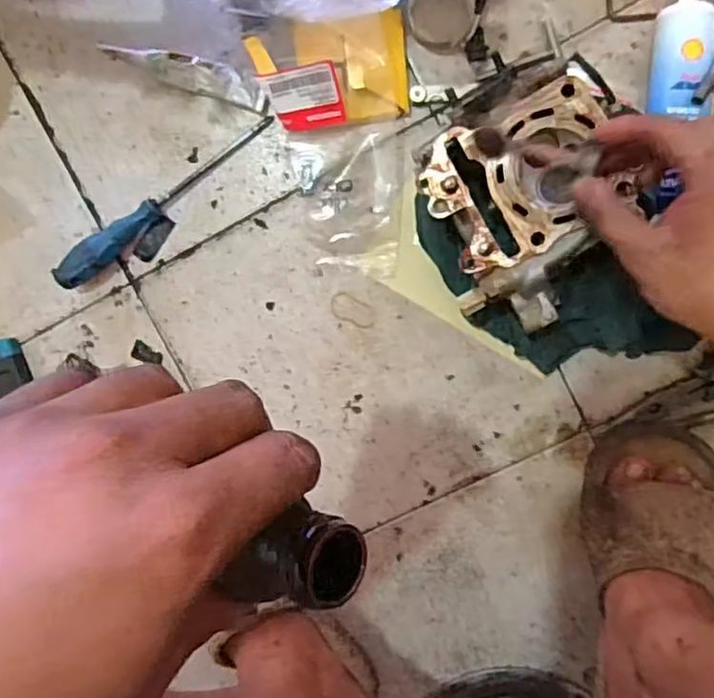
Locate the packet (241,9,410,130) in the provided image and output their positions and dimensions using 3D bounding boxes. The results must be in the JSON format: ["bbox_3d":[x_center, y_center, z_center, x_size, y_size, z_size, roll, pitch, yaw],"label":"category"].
[{"bbox_3d":[-0.019,-0.215,0.498,0.115,0.027,0.075,-6,116,6],"label":"packet"}]

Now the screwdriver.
[{"bbox_3d":[-0.165,-0.123,0.538,0.225,0.024,0.026,-34,94,9],"label":"screwdriver"}]

